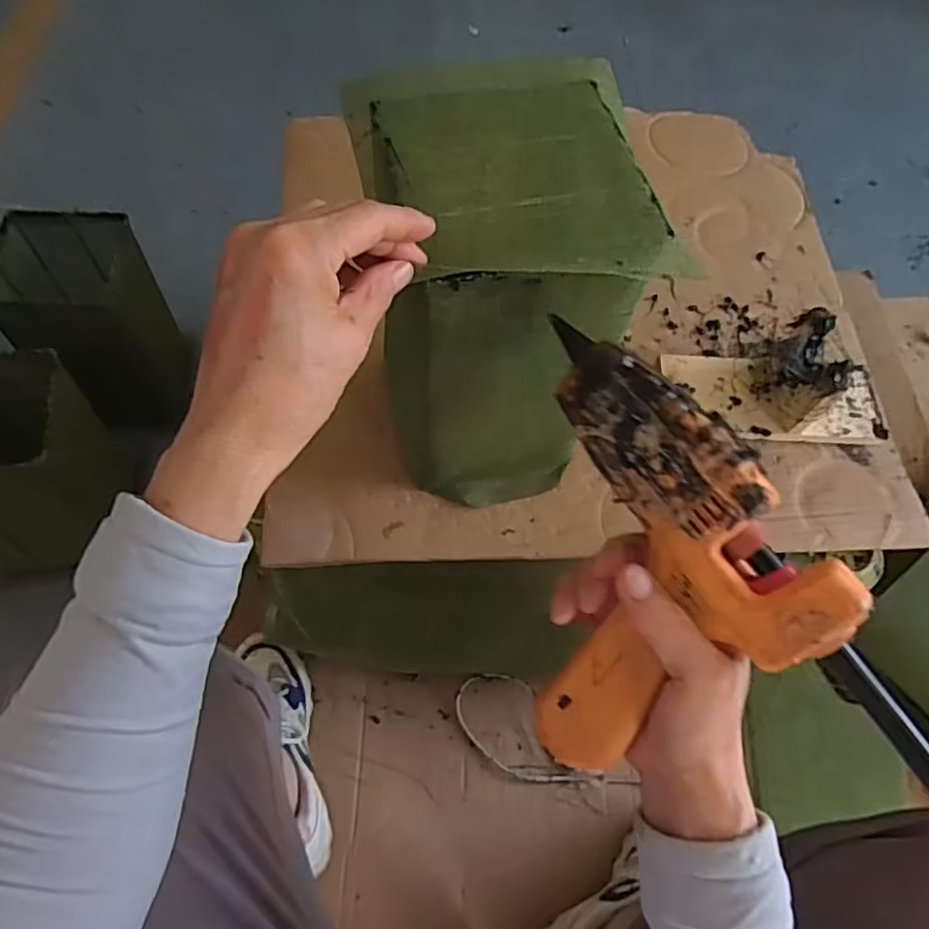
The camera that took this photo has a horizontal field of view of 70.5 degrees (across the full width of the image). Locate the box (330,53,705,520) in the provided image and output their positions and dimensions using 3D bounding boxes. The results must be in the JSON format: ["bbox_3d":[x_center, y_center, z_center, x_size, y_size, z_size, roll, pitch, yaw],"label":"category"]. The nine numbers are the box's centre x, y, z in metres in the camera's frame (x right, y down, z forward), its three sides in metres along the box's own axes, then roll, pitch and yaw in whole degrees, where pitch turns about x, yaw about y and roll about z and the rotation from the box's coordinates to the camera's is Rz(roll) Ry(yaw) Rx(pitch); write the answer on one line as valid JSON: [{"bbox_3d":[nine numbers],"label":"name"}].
[{"bbox_3d":[0.017,-0.106,0.468,0.153,0.254,0.174,-9,64,-8],"label":"box"}]

